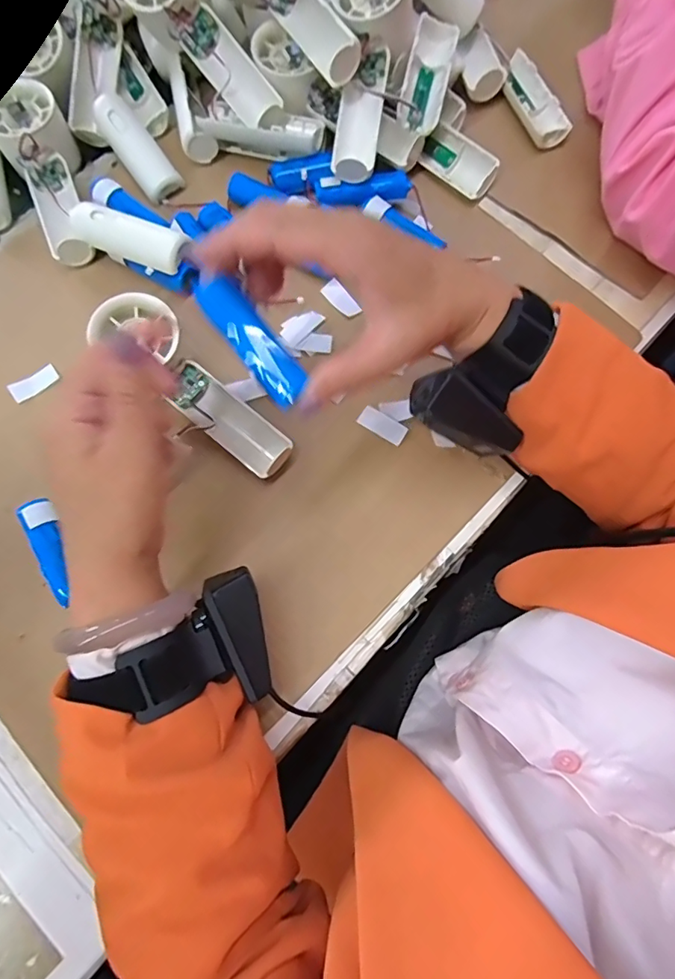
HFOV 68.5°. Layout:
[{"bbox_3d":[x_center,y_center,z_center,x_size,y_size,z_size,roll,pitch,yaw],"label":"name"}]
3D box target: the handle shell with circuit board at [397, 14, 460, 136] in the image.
[{"bbox_3d":[0.072,-0.326,0.391,0.033,0.022,0.091,13,75,4],"label":"handle shell with circuit board"}]

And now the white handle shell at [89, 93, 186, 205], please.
[{"bbox_3d":[-0.163,-0.280,0.407,0.033,0.015,0.094,-36,91,-8],"label":"white handle shell"}]

